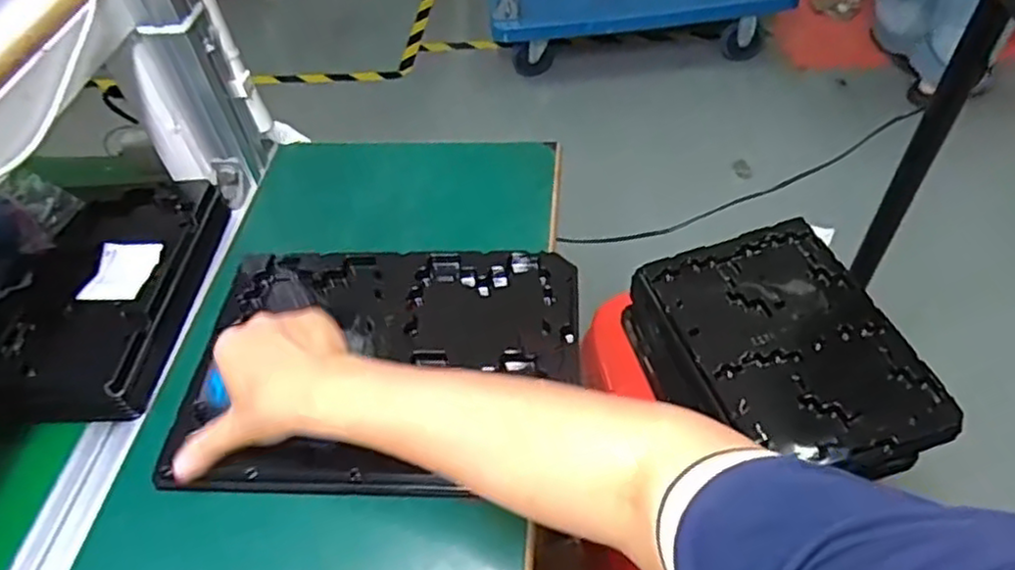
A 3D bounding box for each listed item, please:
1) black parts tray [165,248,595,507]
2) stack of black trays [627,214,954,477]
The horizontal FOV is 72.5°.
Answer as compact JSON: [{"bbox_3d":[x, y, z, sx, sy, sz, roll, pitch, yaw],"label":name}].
[{"bbox_3d":[-0.090,0.055,0.530,0.287,0.017,0.221,-1,49,6],"label":"black parts tray"},{"bbox_3d":[0.284,0.078,0.752,0.240,0.089,0.281,-15,49,-7],"label":"stack of black trays"}]

